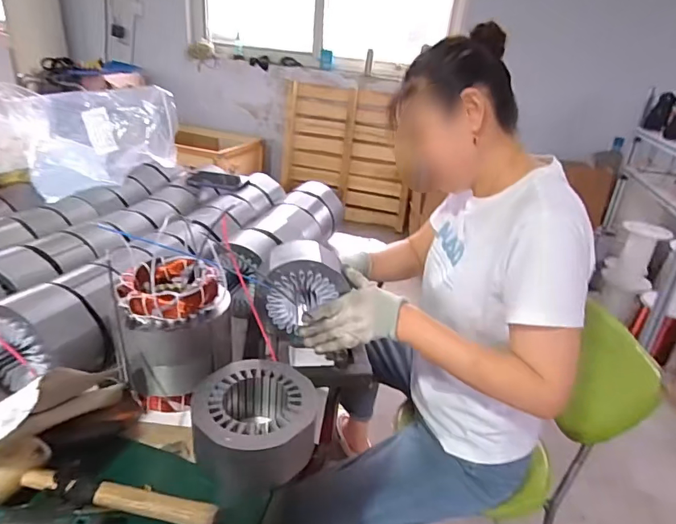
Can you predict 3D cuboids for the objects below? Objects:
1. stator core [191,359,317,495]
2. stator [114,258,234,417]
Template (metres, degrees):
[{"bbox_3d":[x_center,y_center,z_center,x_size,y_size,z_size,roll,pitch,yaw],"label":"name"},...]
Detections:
[{"bbox_3d":[-0.110,0.210,0.581,0.150,0.083,0.159,-5,28,-24],"label":"stator core"},{"bbox_3d":[-0.235,0.102,0.644,0.151,0.176,0.138,-1,27,-18],"label":"stator"}]

